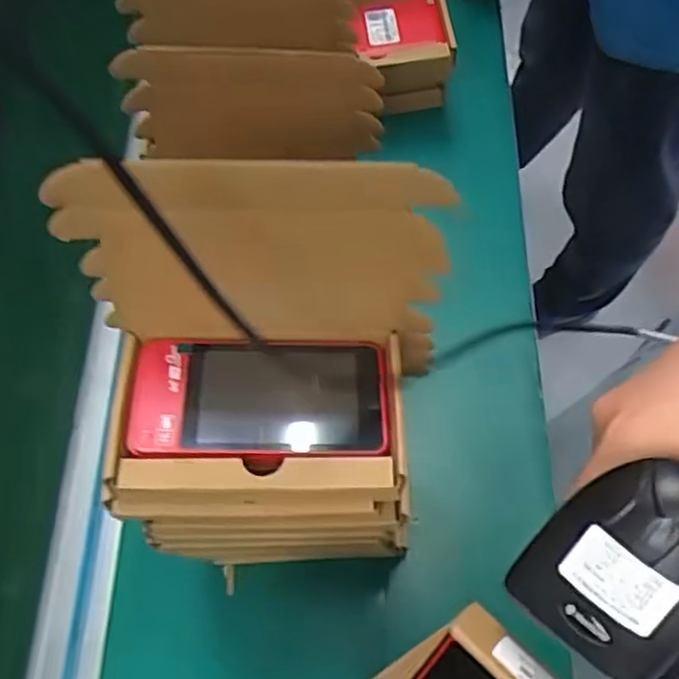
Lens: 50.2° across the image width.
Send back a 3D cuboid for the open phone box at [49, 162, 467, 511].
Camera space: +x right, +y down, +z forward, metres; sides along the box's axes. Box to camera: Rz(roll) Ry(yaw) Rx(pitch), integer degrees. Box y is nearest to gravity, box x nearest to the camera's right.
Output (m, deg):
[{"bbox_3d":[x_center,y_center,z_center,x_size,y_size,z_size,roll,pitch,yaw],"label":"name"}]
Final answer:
[{"bbox_3d":[-0.033,0.008,0.309,0.156,0.129,0.103,-2,64,1],"label":"open phone box"}]

